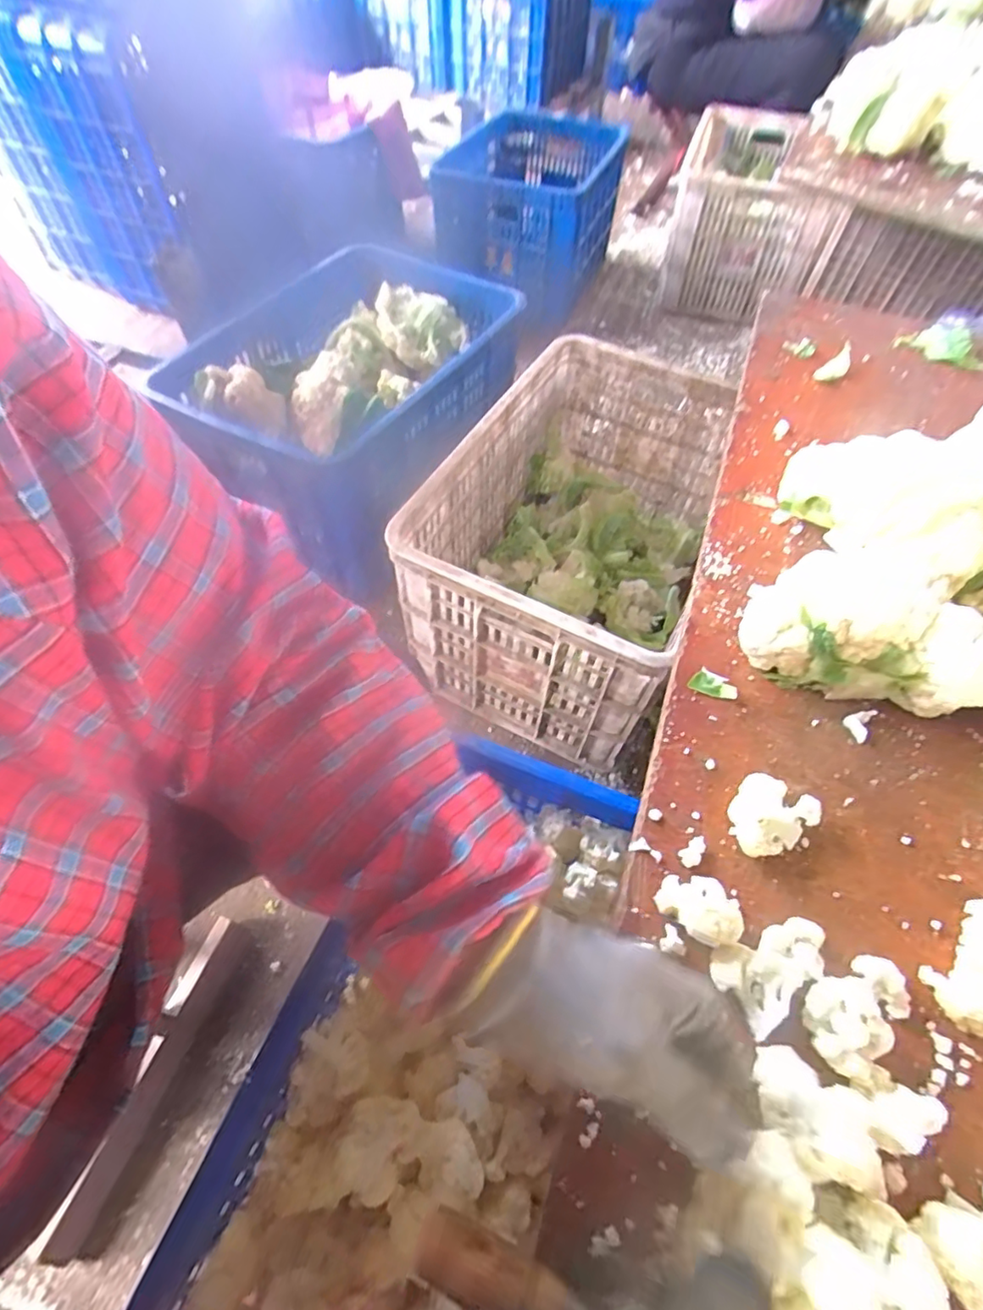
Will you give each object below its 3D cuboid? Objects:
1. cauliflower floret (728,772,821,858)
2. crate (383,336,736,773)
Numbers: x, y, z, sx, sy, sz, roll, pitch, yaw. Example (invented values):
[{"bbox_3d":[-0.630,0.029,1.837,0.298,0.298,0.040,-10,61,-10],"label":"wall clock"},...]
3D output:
[{"bbox_3d":[0.187,0.110,0.398,0.056,0.025,0.048,-30,61,-20],"label":"cauliflower floret"},{"bbox_3d":[0.138,-0.179,0.835,0.325,0.257,0.522,24,60,14],"label":"crate"}]

